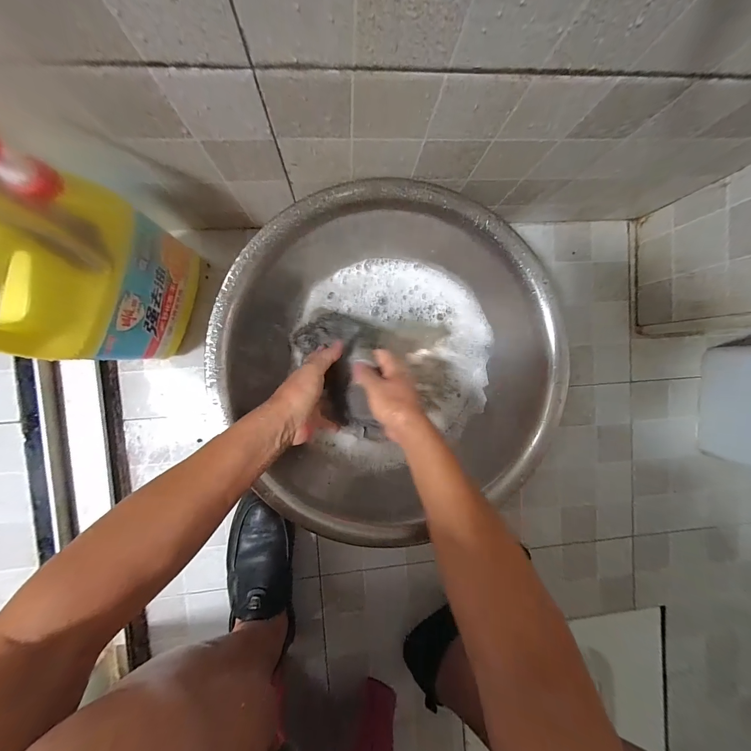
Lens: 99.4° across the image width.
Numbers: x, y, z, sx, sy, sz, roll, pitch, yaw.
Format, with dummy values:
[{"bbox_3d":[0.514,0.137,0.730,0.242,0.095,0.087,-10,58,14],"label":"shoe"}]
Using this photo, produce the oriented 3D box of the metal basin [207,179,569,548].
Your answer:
[{"bbox_3d":[0.017,-0.035,0.474,0.432,0.136,0.418,0,94,-7],"label":"metal basin"}]

